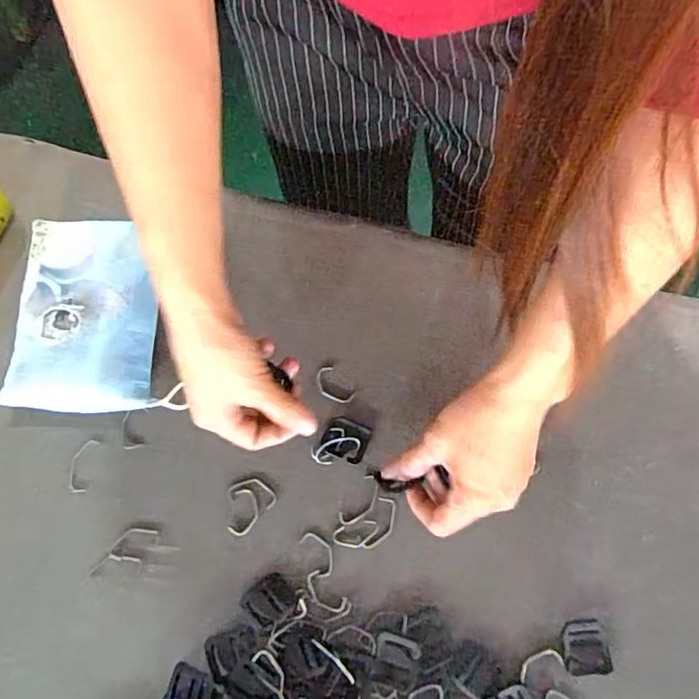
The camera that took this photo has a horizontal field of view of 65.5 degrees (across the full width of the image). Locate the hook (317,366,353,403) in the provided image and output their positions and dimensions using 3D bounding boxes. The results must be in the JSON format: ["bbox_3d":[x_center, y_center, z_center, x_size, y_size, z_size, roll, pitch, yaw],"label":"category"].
[{"bbox_3d":[-0.014,0.029,0.434,0.020,0.004,0.035,-36,74,-9],"label":"hook"}]

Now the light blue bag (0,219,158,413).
[{"bbox_3d":[-0.211,-0.027,0.446,0.111,0.036,0.160,1,72,3],"label":"light blue bag"}]

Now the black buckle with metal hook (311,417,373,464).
[{"bbox_3d":[-0.006,0.071,0.419,0.038,0.004,0.038,17,74,8],"label":"black buckle with metal hook"}]

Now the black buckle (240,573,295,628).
[{"bbox_3d":[-0.058,0.179,0.387,0.034,0.004,0.029,-35,74,-8],"label":"black buckle"}]

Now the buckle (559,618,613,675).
[{"bbox_3d":[0.160,0.202,0.370,0.030,0.004,0.032,-6,72,1],"label":"buckle"}]

